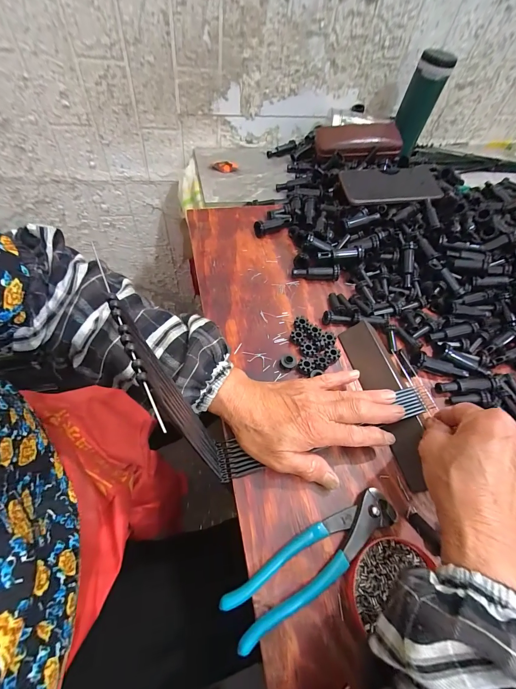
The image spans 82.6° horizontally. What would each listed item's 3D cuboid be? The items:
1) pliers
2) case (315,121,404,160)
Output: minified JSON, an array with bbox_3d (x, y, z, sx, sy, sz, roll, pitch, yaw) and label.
[{"bbox_3d":[0.049,0.179,0.248,0.160,0.012,0.040,-23,63,-19],"label":"pliers"},{"bbox_3d":[0.186,-0.374,0.549,0.153,0.036,0.073,-3,79,-1],"label":"case"}]

